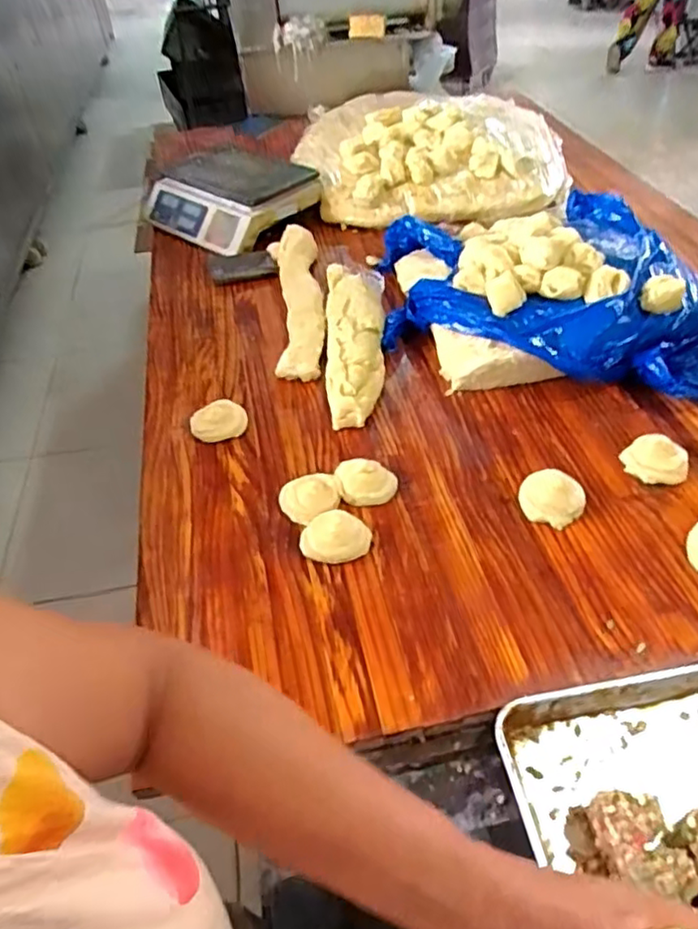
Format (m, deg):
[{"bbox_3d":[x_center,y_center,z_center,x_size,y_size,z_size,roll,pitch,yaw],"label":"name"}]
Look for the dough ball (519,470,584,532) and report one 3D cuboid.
[{"bbox_3d":[0.268,0.043,0.828,0.079,0.038,0.073,-2,46,2],"label":"dough ball"}]

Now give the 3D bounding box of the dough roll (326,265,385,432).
[{"bbox_3d":[0.010,-0.242,1.109,0.102,0.049,0.469,-3,46,1],"label":"dough roll"}]

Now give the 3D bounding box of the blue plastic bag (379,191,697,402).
[{"bbox_3d":[0.337,-0.308,1.112,0.557,0.094,0.604,-13,46,-8],"label":"blue plastic bag"}]

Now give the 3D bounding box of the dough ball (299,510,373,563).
[{"bbox_3d":[-0.017,0.091,0.803,0.091,0.034,0.069,-3,46,2],"label":"dough ball"}]

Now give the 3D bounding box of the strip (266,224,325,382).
[{"bbox_3d":[-0.101,-0.323,1.191,0.101,0.059,0.467,-6,46,-1],"label":"strip"}]

